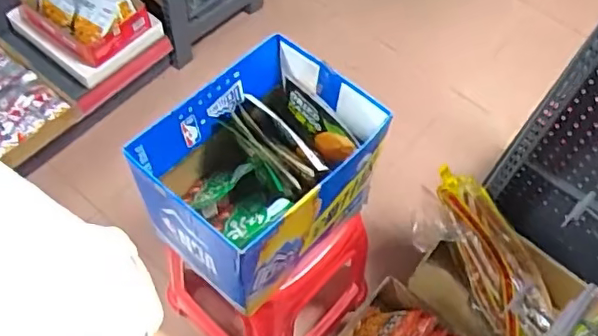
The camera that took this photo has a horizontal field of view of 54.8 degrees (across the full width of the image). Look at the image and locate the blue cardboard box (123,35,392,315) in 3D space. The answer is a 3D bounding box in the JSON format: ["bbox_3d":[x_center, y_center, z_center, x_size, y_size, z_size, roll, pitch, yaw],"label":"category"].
[{"bbox_3d":[-0.052,0.014,0.898,0.235,0.237,0.306,38,65,18],"label":"blue cardboard box"}]

